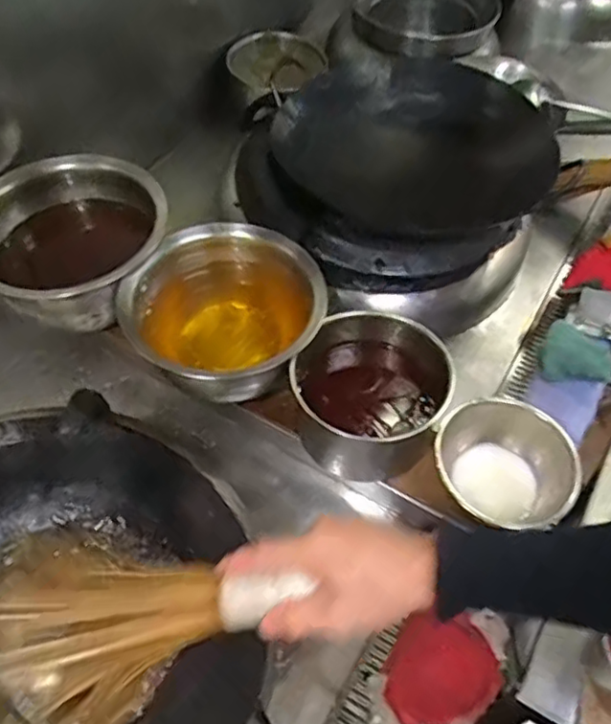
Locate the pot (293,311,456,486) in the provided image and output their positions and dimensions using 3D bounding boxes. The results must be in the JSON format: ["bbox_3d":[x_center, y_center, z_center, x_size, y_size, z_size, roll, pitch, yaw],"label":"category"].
[{"bbox_3d":[0.079,0.043,0.842,0.171,0.125,0.187,0,55,1],"label":"pot"}]

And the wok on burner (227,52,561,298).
[{"bbox_3d":[0.117,-0.341,1.067,0.457,0.131,0.466,0,55,1],"label":"wok on burner"}]

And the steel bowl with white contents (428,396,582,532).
[{"bbox_3d":[0.243,0.146,0.814,0.170,0.121,0.158,18,57,13],"label":"steel bowl with white contents"}]

